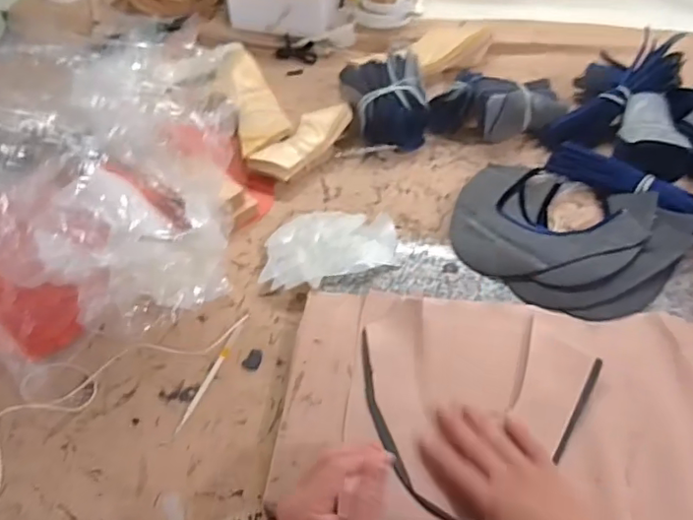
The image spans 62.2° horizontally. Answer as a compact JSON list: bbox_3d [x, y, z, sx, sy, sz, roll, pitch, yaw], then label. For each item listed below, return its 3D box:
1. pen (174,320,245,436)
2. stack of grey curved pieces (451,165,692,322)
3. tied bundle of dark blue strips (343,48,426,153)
[{"bbox_3d":[-0.130,0.111,0.559,0.009,0.009,0.126,15,55,15],"label":"pen"},{"bbox_3d":[0.235,-0.030,0.632,0.241,0.046,0.202,31,58,25],"label":"stack of grey curved pieces"},{"bbox_3d":[0.056,-0.207,0.761,0.105,0.075,0.112,-12,51,-8],"label":"tied bundle of dark blue strips"}]

